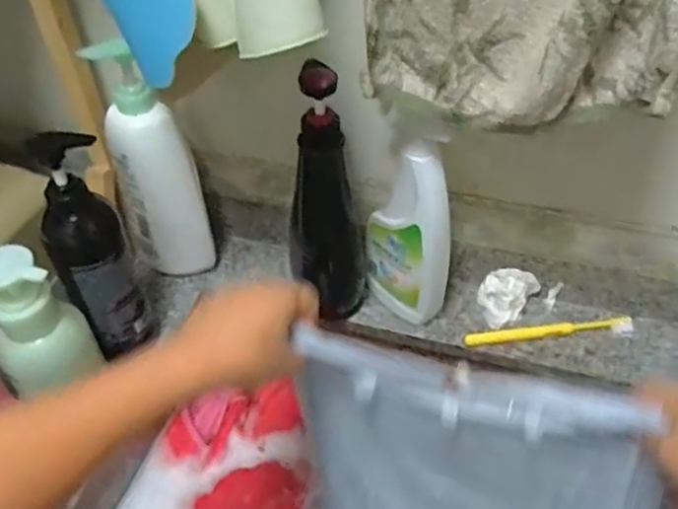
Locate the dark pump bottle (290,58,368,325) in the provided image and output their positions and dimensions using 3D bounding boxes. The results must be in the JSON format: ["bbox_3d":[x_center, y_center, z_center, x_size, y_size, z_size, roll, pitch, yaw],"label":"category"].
[{"bbox_3d":[-0.012,-0.047,0.616,0.062,0.258,0.075,-28,52,-23],"label":"dark pump bottle"}]

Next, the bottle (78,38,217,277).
[{"bbox_3d":[-0.186,-0.086,0.658,0.081,0.247,0.062,-16,48,-14],"label":"bottle"}]

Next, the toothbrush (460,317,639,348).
[{"bbox_3d":[0.217,0.079,0.666,0.173,0.011,0.021,-4,46,-2],"label":"toothbrush"}]

